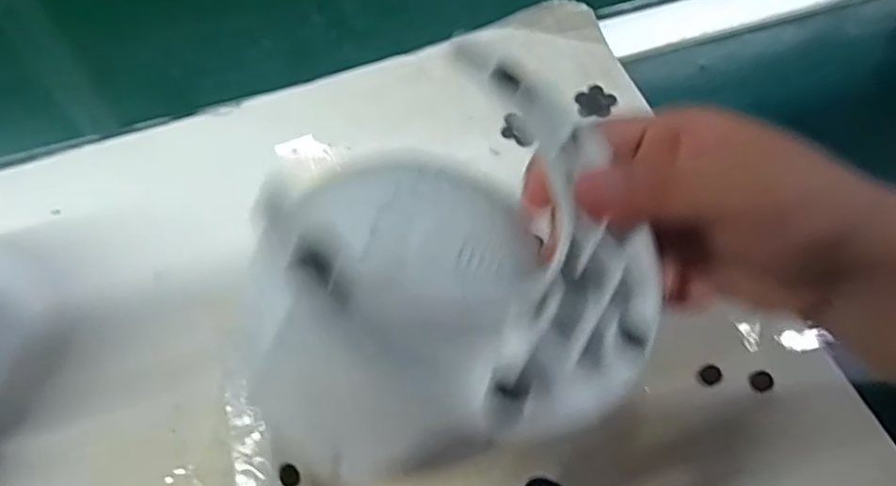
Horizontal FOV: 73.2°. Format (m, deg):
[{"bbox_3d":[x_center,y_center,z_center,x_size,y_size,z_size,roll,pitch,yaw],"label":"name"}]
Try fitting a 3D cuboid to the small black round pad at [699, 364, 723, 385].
[{"bbox_3d":[0.132,0.065,0.301,0.010,0.004,0.010,-1,61,1],"label":"small black round pad"}]

